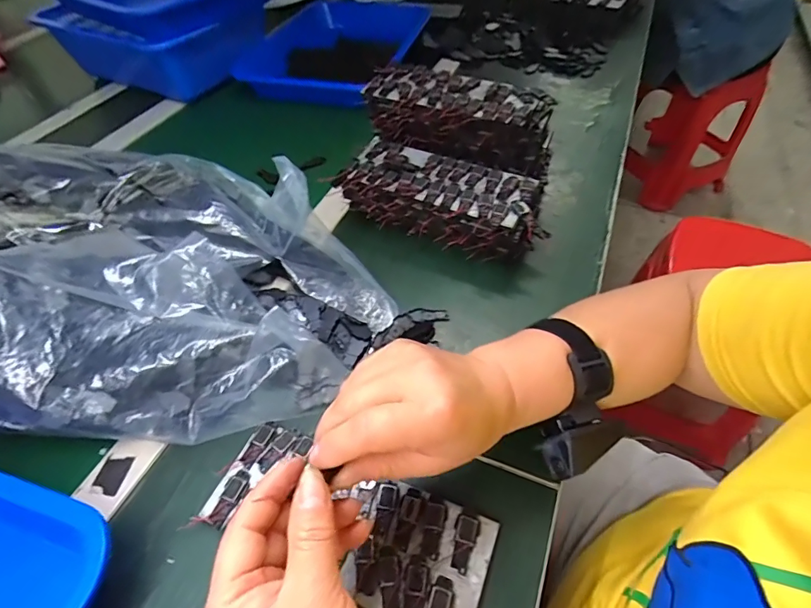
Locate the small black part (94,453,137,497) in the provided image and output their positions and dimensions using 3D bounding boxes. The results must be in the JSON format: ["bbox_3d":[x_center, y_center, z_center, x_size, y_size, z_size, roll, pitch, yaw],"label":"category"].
[{"bbox_3d":[-0.225,0.130,0.335,0.021,0.004,0.028,6,51,8],"label":"small black part"}]

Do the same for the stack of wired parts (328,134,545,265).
[{"bbox_3d":[0.041,-0.108,0.478,0.219,0.069,0.097,25,56,21],"label":"stack of wired parts"}]

